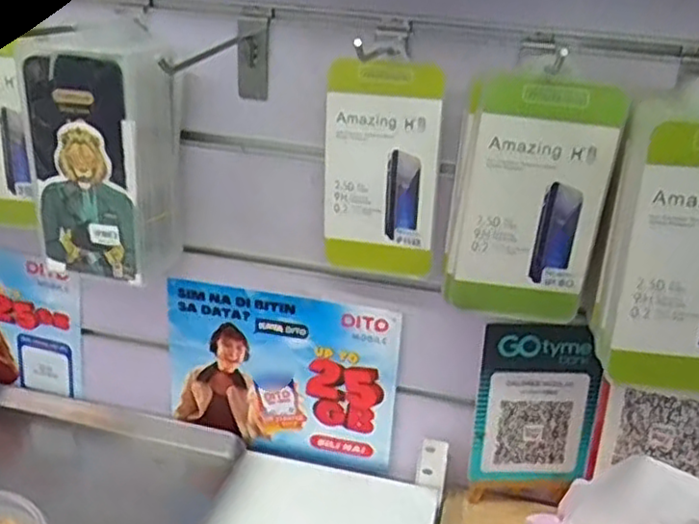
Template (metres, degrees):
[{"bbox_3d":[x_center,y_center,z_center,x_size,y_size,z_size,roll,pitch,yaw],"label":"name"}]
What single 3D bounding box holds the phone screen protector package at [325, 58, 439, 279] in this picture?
[{"bbox_3d":[0.024,-0.072,0.553,0.087,0.165,0.012,6,22,6],"label":"phone screen protector package"}]

